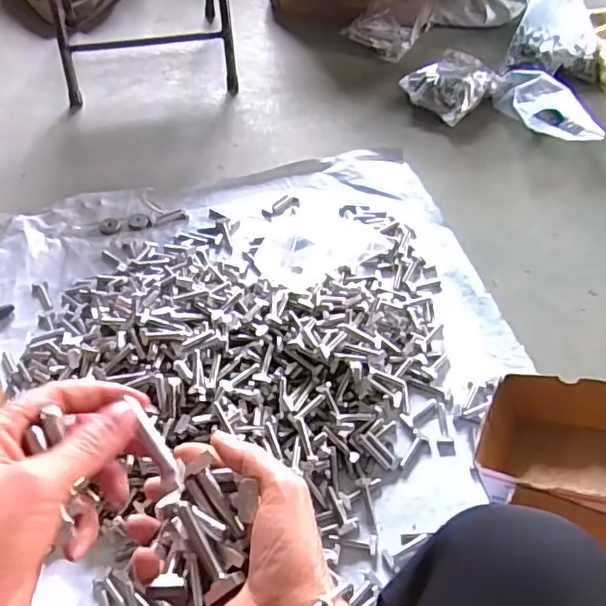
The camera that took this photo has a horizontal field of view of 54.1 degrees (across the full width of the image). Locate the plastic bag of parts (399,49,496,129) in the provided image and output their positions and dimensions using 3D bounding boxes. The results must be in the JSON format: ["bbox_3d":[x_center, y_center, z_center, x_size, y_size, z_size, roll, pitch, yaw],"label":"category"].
[{"bbox_3d":[0.288,-0.418,1.148,0.165,0.065,0.131,-36,61,-26],"label":"plastic bag of parts"}]

